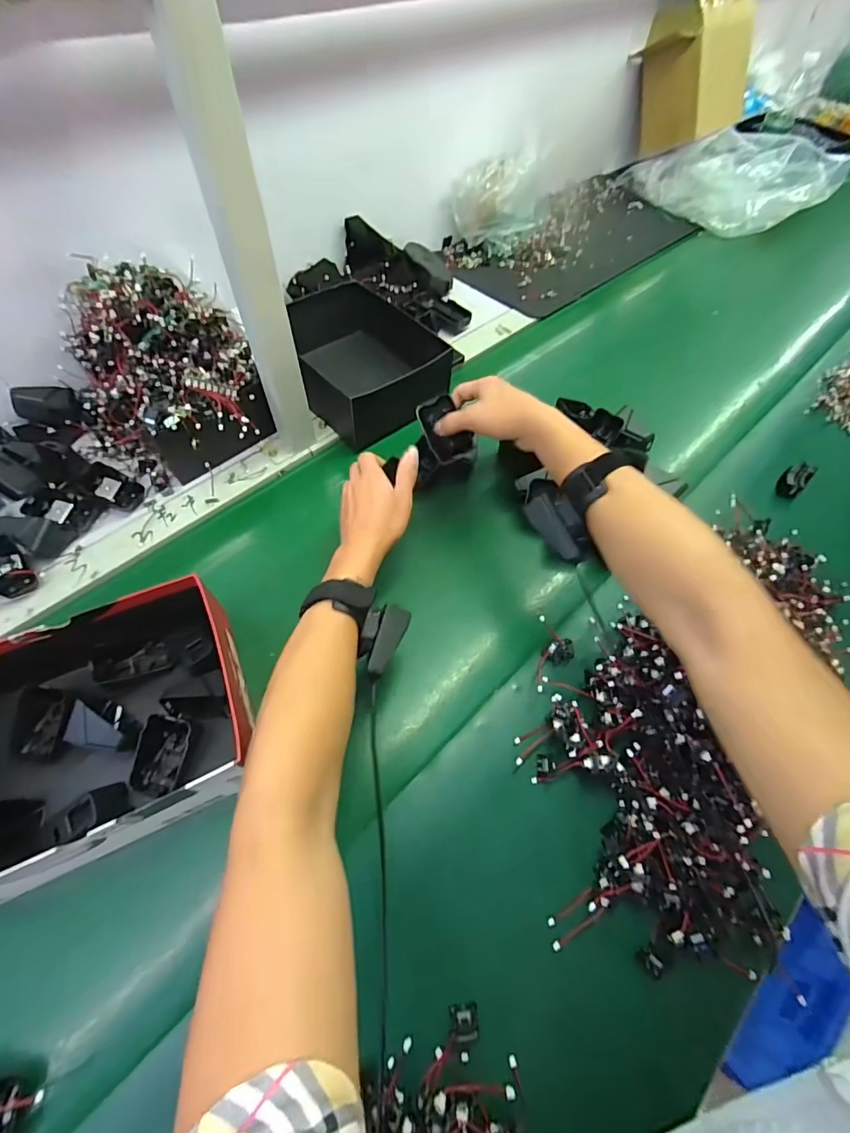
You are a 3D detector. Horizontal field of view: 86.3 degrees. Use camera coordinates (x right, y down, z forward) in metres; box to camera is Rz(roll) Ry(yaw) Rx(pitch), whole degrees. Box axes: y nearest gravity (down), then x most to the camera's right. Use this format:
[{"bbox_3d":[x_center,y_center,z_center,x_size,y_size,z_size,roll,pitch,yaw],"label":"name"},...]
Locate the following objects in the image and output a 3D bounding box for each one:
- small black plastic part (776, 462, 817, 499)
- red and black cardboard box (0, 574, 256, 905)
[{"bbox_3d":[0.496,-0.117,0.607,0.066,0.014,0.028,-36,67,-23],"label":"small black plastic part"},{"bbox_3d":[-0.290,0.142,0.400,0.249,0.083,0.194,-23,63,-17],"label":"red and black cardboard box"}]

